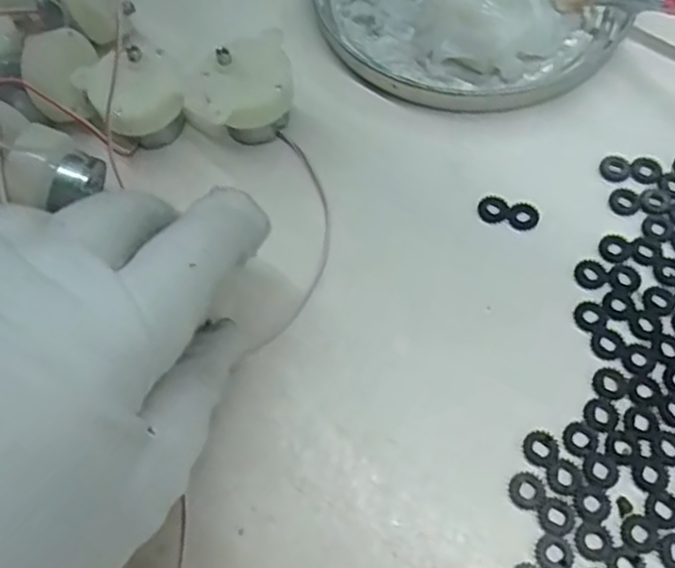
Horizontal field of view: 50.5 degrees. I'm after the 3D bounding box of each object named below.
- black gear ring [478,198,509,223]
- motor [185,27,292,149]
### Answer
[{"bbox_3d":[0.055,-0.026,0.250,0.010,0.004,0.010,-1,63,3],"label":"black gear ring"},{"bbox_3d":[-0.033,-0.070,0.260,0.039,0.027,0.027,-32,66,-12],"label":"motor"}]

